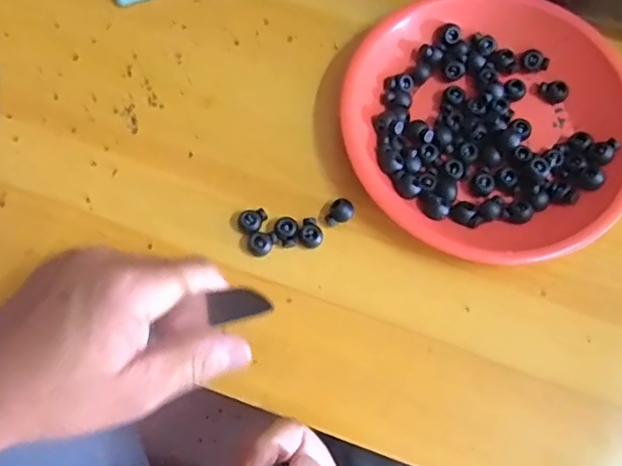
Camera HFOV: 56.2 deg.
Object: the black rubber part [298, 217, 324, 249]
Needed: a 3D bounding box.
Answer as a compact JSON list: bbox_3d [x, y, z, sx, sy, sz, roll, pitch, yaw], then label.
[{"bbox_3d":[-0.001,0.001,0.377,0.015,0.009,0.019,-27,75,-8],"label":"black rubber part"}]

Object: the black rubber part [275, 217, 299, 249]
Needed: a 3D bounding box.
[{"bbox_3d":[-0.016,0.000,0.376,0.015,0.009,0.019,0,74,0],"label":"black rubber part"}]

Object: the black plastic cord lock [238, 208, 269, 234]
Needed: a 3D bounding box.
[{"bbox_3d":[-0.038,-0.008,0.380,0.015,0.011,0.018,33,76,9],"label":"black plastic cord lock"}]

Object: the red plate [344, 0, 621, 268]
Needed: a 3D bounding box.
[{"bbox_3d":[0.120,-0.073,0.394,0.185,0.027,0.186,0,74,0],"label":"red plate"}]

